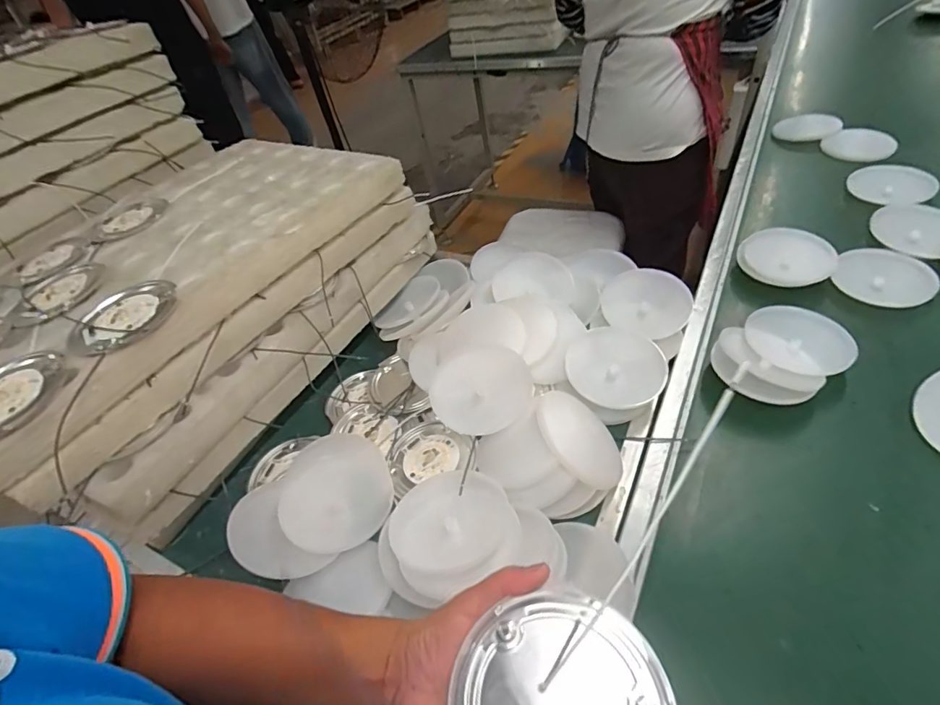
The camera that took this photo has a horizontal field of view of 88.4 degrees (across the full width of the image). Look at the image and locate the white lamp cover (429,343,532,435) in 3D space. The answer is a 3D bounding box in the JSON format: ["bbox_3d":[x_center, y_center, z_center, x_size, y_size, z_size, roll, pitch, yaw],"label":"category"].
[{"bbox_3d":[0.011,0.041,0.526,0.109,0.021,0.106,-19,50,7],"label":"white lamp cover"}]

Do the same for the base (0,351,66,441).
[{"bbox_3d":[-0.416,0.041,0.428,0.099,0.017,0.100,0,46,0],"label":"base"}]

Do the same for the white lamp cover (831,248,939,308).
[{"bbox_3d":[0.546,-0.101,0.635,0.106,0.016,0.114,31,53,26],"label":"white lamp cover"}]

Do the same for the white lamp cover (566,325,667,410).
[{"bbox_3d":[0.164,0.019,0.550,0.104,0.020,0.096,-5,64,6],"label":"white lamp cover"}]

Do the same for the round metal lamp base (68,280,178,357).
[{"bbox_3d":[-0.341,-0.035,0.479,0.092,0.021,0.099,0,46,0],"label":"round metal lamp base"}]

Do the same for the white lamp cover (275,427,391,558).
[{"bbox_3d":[-0.140,0.145,0.504,0.111,0.011,0.128,-17,48,-17],"label":"white lamp cover"}]

